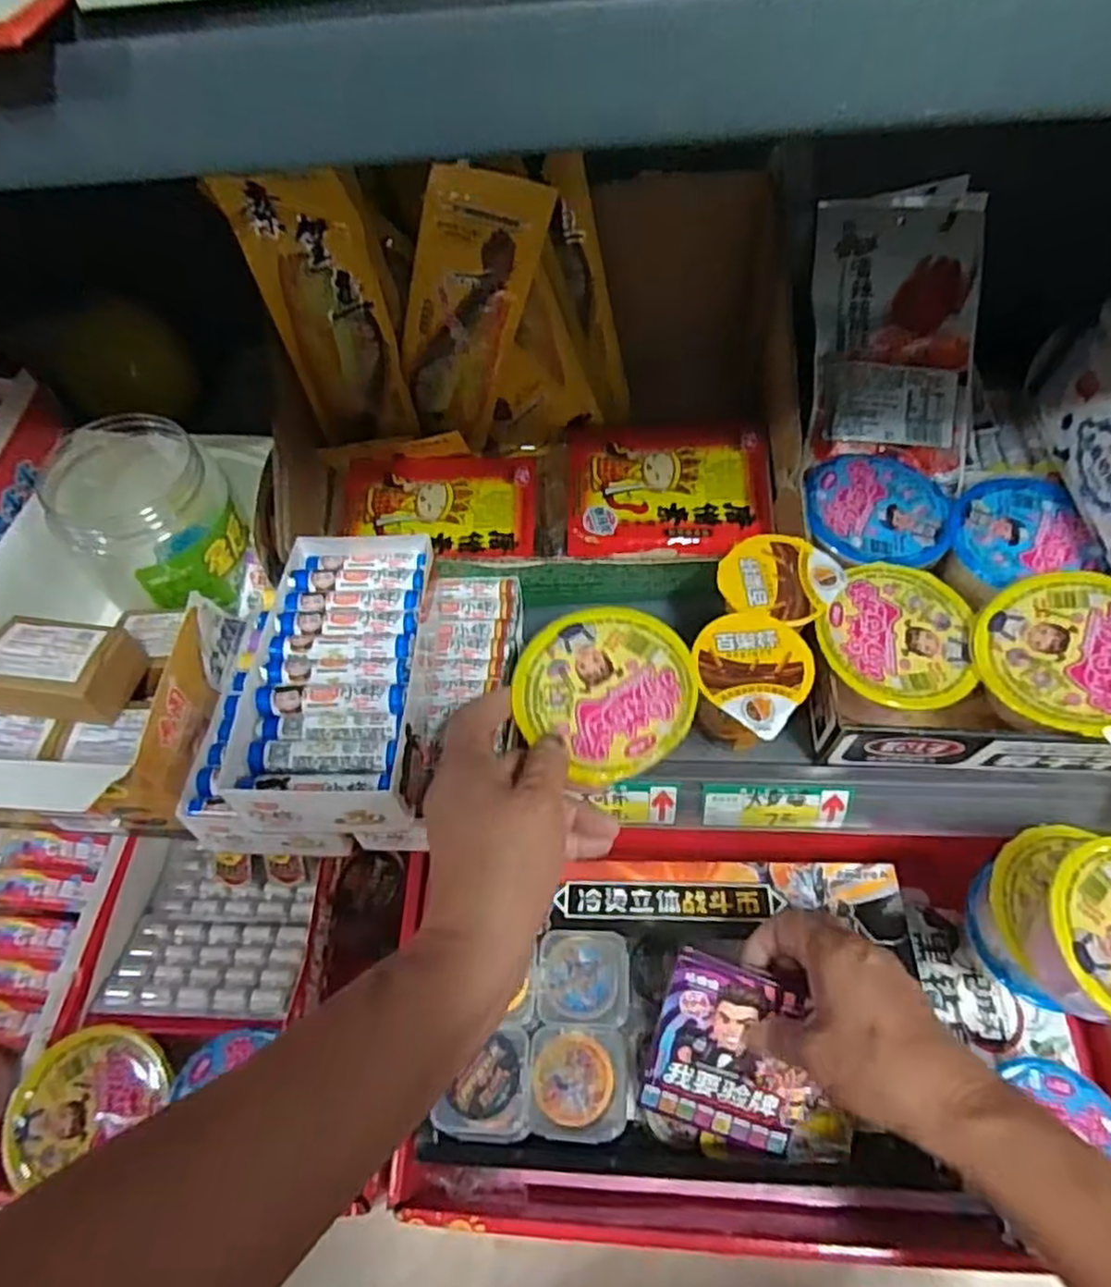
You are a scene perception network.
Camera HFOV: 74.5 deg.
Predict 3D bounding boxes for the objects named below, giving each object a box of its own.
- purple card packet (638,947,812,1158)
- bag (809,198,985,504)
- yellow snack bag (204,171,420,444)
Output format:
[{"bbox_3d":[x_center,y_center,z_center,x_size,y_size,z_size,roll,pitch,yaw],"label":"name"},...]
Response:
[{"bbox_3d":[0.100,0.230,0.411,0.083,0.005,0.096,15,96,10],"label":"purple card packet"},{"bbox_3d":[0.230,-0.209,0.496,0.107,0.013,0.184,4,90,5],"label":"bag"},{"bbox_3d":[-0.144,-0.204,0.471,0.072,0.176,0.023,-11,60,-2],"label":"yellow snack bag"}]

